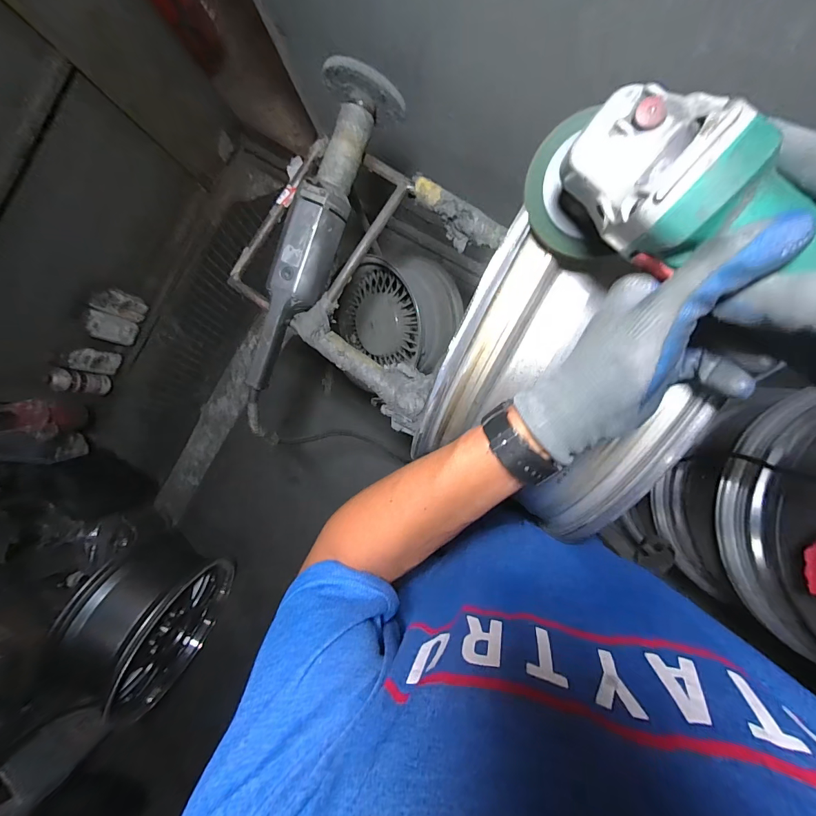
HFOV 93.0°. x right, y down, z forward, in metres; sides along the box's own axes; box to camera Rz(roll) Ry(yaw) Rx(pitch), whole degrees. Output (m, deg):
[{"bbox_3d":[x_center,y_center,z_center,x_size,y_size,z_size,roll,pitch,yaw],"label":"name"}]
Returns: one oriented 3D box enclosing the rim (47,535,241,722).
[{"bbox_3d":[-0.847,0.705,1.241,0.258,0.414,0.474,22,90,5],"label":"rim"}]

